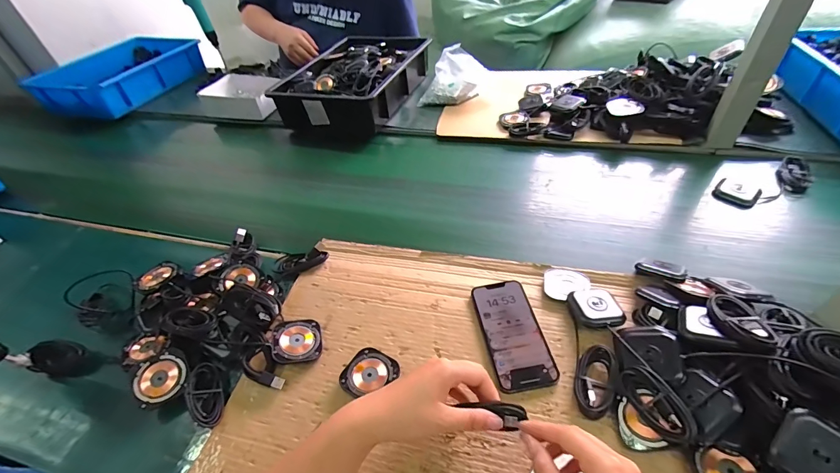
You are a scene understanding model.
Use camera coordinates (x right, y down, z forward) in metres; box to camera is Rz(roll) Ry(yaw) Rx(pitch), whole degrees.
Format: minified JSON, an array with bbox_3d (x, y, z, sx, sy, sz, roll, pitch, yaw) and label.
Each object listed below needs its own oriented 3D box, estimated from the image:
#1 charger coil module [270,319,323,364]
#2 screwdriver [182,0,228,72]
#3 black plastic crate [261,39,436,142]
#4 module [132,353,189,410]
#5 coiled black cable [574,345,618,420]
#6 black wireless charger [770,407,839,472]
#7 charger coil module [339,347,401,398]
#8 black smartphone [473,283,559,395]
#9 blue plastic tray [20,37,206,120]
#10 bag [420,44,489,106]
[{"bbox_3d":[-0.157,0.131,0.475,0.060,0.010,0.057,4,48,-20],"label":"charger coil module"},{"bbox_3d":[-0.644,-0.635,1.100,0.045,0.257,0.045,-25,47,-17],"label":"screwdriver"},{"bbox_3d":[-0.146,-0.411,0.975,0.264,0.117,0.439,11,47,18],"label":"black plastic crate"},{"bbox_3d":[-0.307,0.166,0.441,0.054,0.012,0.054,-23,67,-31],"label":"module"},{"bbox_3d":[0.193,0.158,0.411,0.039,0.019,0.076,14,48,20],"label":"coiled black cable"},{"bbox_3d":[0.331,0.182,0.313,0.055,0.010,0.057,27,88,15],"label":"black wireless charger"},{"bbox_3d":[-0.060,0.163,0.441,0.058,0.012,0.058,25,53,28],"label":"charger coil module"},{"bbox_3d":[0.114,0.118,0.467,0.069,0.011,0.143,-10,45,-3],"label":"black smartphone"},{"bbox_3d":[-0.860,-0.503,1.134,0.246,0.103,0.462,8,47,15],"label":"blue plastic tray"},{"bbox_3d":[0.087,-0.400,0.943,0.136,0.078,0.175,12,48,19],"label":"bag"}]

